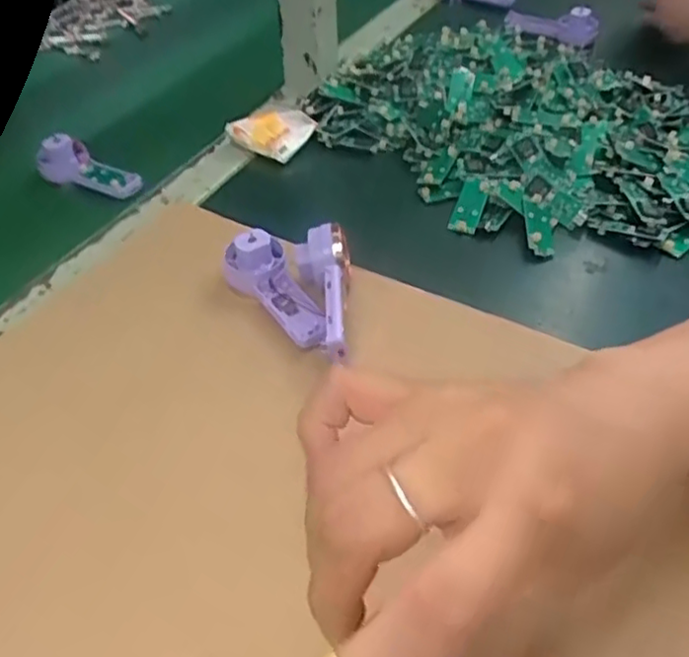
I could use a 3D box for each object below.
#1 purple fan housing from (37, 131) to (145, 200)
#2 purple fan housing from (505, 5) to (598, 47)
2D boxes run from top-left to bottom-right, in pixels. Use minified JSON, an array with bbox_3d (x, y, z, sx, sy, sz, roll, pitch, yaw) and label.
[{"bbox_3d":[-0.199,-0.126,0.518,0.088,0.029,0.032,24,51,24],"label":"purple fan housing"},{"bbox_3d":[0.220,-0.333,0.712,0.023,0.043,0.111,-34,53,-28],"label":"purple fan housing"}]

